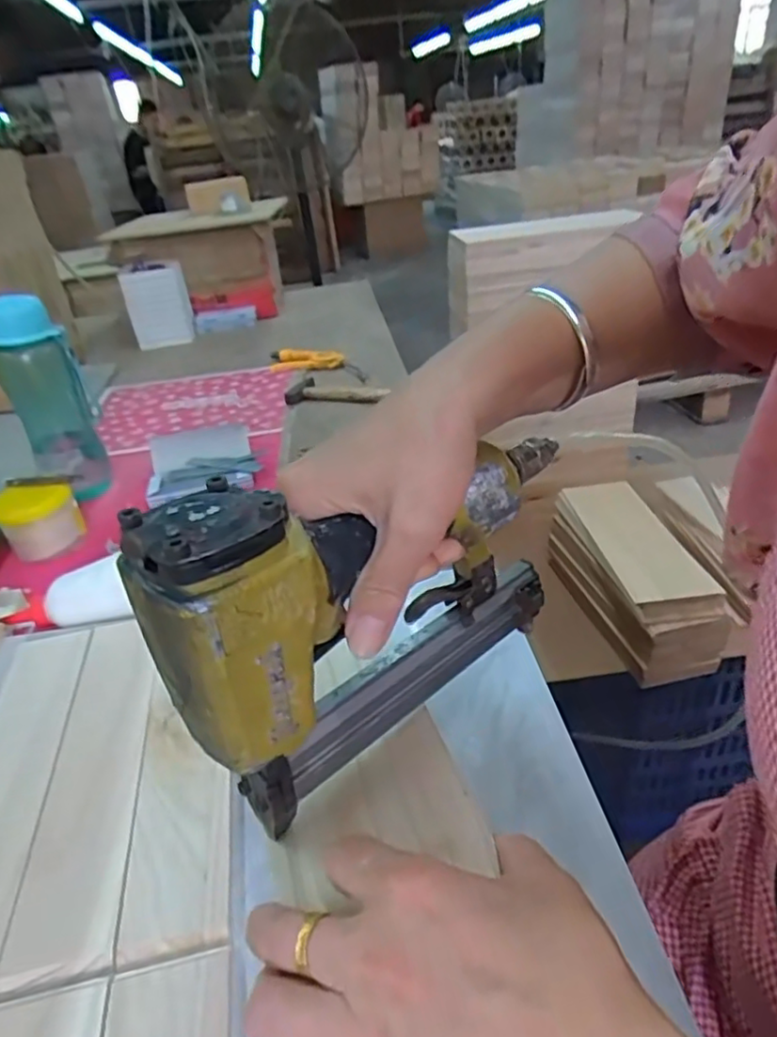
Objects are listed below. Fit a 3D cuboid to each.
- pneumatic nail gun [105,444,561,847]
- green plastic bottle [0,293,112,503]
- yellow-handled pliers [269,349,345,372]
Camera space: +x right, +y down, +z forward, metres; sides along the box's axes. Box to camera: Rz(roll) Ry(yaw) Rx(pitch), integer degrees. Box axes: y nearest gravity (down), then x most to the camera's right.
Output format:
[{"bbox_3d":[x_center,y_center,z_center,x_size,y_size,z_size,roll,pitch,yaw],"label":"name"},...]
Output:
[{"bbox_3d":[0.005,0.031,0.309,0.230,0.154,0.047,-29,39,-33],"label":"pneumatic nail gun"},{"bbox_3d":[-0.393,-0.139,0.741,0.078,0.228,0.073,-23,35,-26],"label":"green plastic bottle"},{"bbox_3d":[-0.144,-0.270,1.105,0.132,0.028,0.053,2,33,12],"label":"yellow-handled pliers"}]

